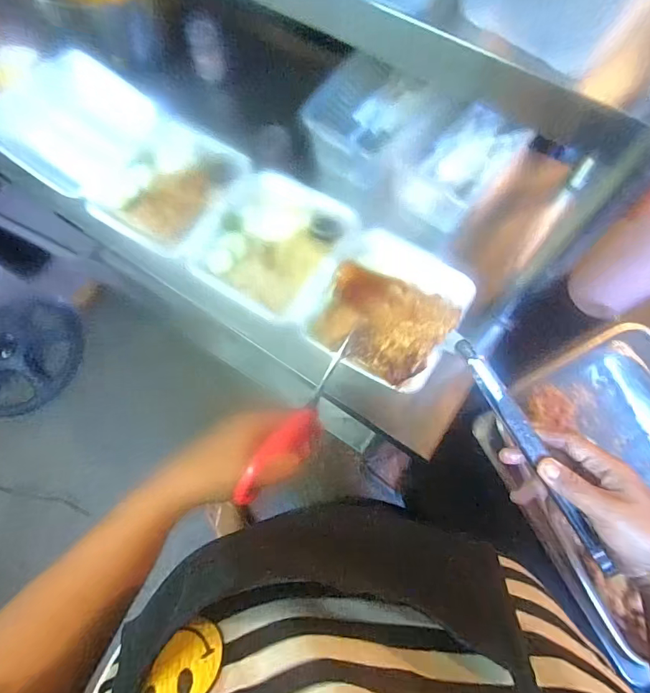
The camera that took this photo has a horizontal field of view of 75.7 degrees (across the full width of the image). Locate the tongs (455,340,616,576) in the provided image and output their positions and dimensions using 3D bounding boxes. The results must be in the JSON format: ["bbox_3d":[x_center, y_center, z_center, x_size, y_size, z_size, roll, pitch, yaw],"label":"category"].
[{"bbox_3d":[0.180,0.095,0.355,0.020,0.016,0.243,-36,98,-11],"label":"tongs"}]

